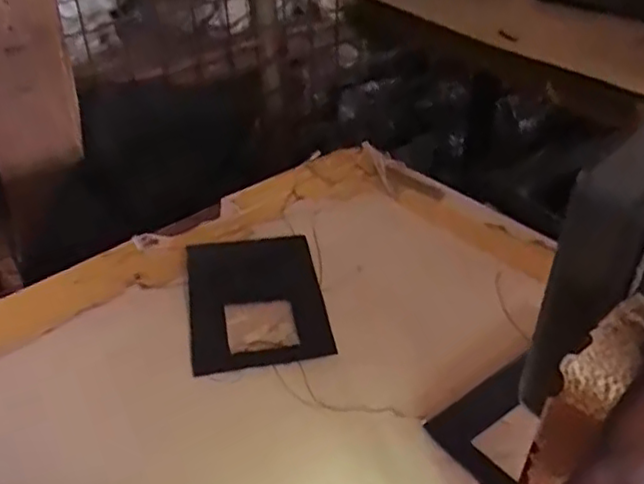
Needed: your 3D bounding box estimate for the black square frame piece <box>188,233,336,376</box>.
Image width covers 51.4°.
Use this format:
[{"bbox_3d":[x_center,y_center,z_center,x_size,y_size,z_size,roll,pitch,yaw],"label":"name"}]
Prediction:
[{"bbox_3d":[-0.046,0.039,0.457,0.088,0.008,0.136,-8,33,-7],"label":"black square frame piece"}]

